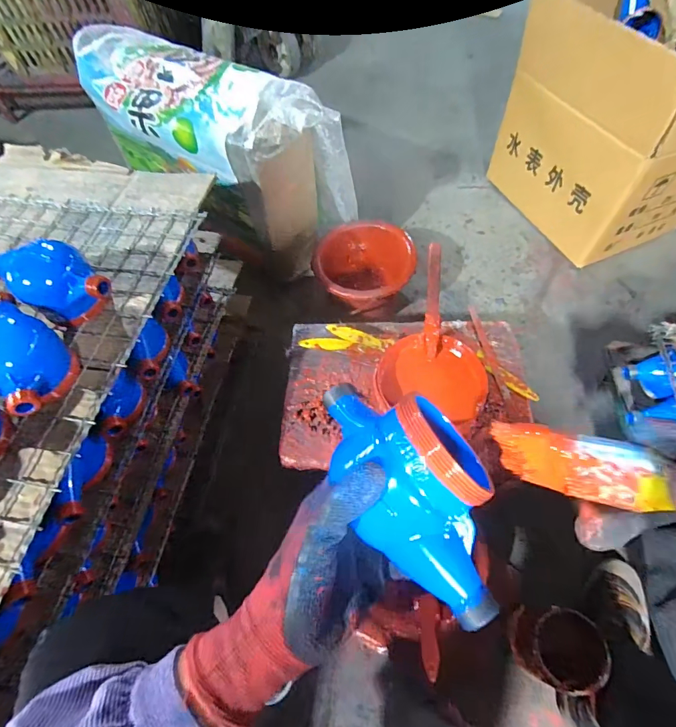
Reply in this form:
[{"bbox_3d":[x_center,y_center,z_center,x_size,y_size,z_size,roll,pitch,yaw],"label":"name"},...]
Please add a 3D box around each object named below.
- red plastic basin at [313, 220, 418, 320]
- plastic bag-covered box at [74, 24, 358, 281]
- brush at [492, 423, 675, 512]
[{"bbox_3d":[0.051,-0.186,0.916,0.190,0.177,0.201,-2,60,3],"label":"red plastic basin"},{"bbox_3d":[-0.279,-0.467,0.934,0.619,0.399,0.229,32,67,20],"label":"plastic bag-covered box"},{"bbox_3d":[0.153,0.053,0.162,0.172,0.030,0.018,6,58,37],"label":"brush"}]

